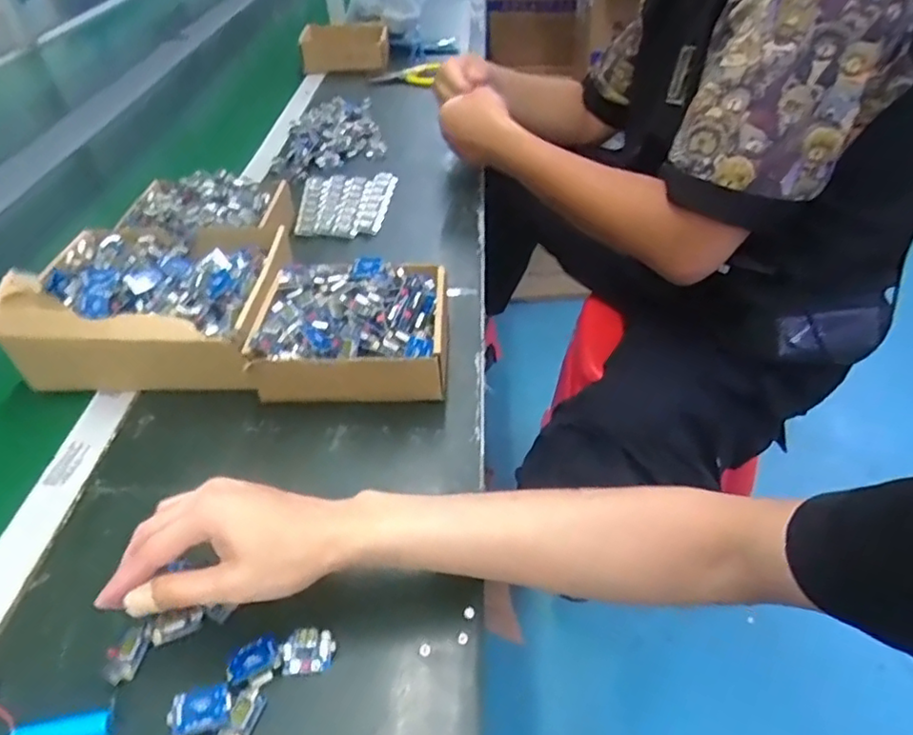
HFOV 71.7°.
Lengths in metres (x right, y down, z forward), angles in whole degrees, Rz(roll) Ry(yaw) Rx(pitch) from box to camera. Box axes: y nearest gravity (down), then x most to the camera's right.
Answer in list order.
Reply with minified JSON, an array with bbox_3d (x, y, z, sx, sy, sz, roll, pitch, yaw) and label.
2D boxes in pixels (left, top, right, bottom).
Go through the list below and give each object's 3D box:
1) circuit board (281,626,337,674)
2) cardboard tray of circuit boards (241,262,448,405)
[{"bbox_3d":[-0.089,0.170,0.379,0.030,0.004,0.025,-5,59,-1],"label":"circuit board"},{"bbox_3d":[-0.093,-0.035,0.570,0.163,0.073,0.143,-1,40,-1],"label":"cardboard tray of circuit boards"}]

